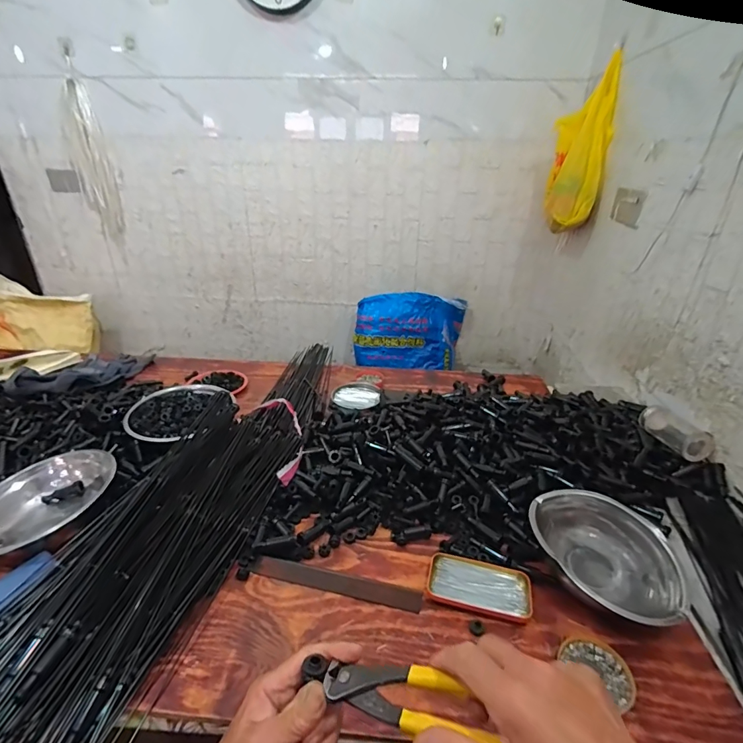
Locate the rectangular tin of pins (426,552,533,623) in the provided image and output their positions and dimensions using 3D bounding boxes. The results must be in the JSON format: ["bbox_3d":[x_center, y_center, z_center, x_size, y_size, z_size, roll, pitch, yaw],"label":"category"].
[{"bbox_3d":[0.156,0.311,0.597,0.141,0.019,0.074,7,25,14],"label":"rectangular tin of pins"}]

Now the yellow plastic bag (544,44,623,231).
[{"bbox_3d":[0.713,-0.747,1.395,0.144,0.480,0.177,6,25,10],"label":"yellow plastic bag"}]

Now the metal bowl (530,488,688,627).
[{"bbox_3d":[0.336,0.275,0.603,0.212,0.094,0.154,21,32,37],"label":"metal bowl"}]

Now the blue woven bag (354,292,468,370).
[{"bbox_3d":[0.186,-0.178,1.897,0.523,0.345,0.164,-2,25,-6],"label":"blue woven bag"}]

